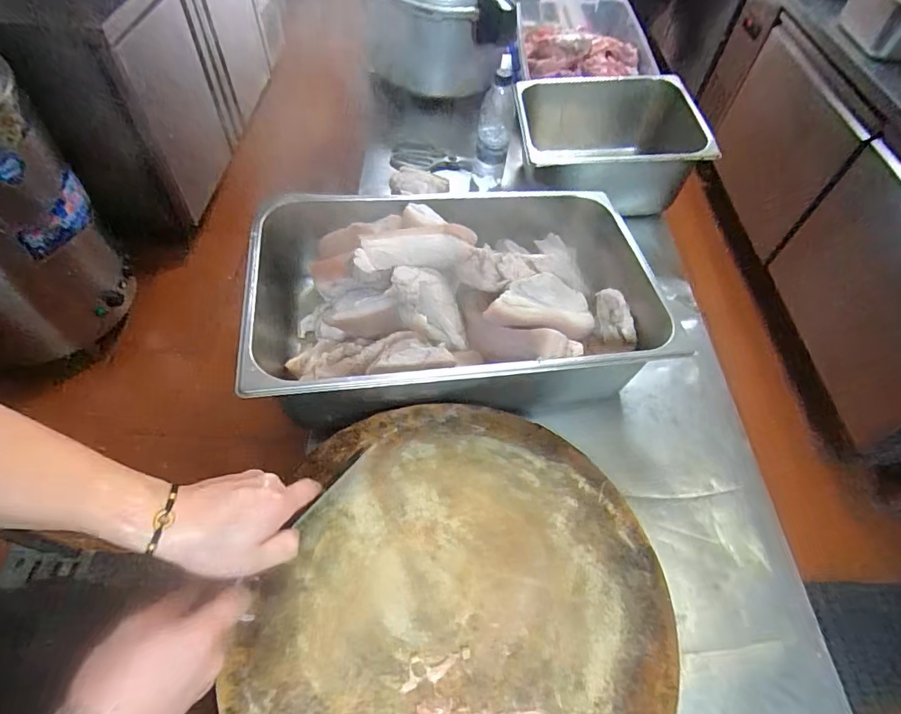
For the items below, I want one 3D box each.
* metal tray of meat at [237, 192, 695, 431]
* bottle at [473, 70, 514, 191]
[{"bbox_3d":[0.007,-0.092,0.657,0.547,0.155,0.349,-8,57,-9],"label":"metal tray of meat"},{"bbox_3d":[0.081,-0.416,0.912,0.064,0.214,0.050,10,56,3],"label":"bottle"}]

